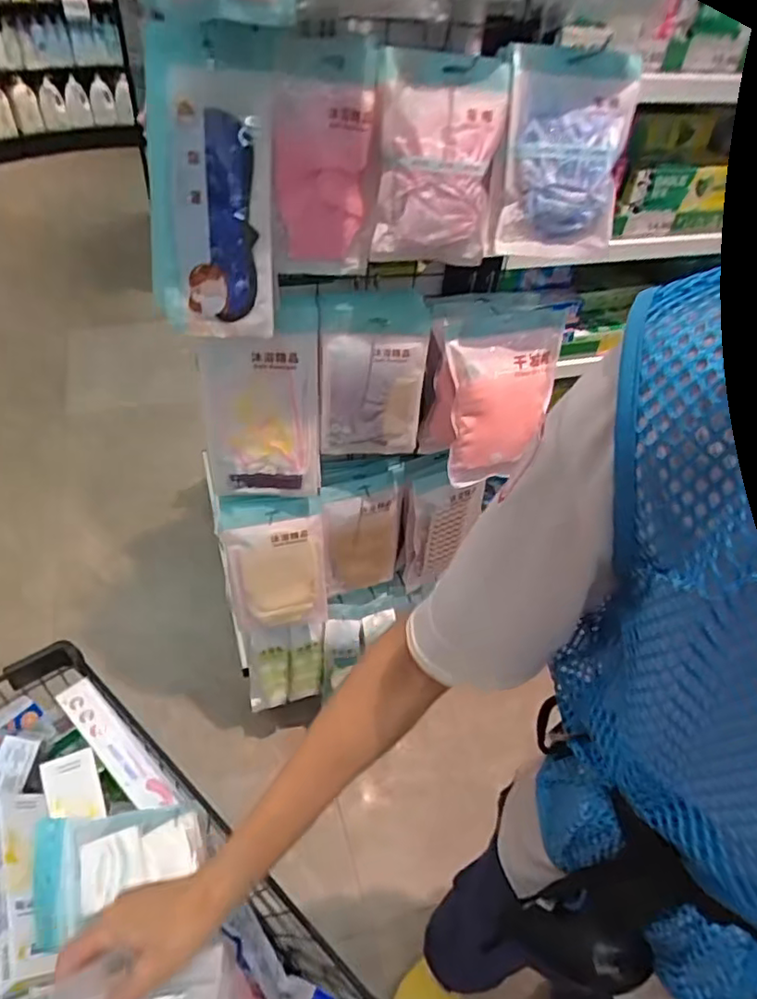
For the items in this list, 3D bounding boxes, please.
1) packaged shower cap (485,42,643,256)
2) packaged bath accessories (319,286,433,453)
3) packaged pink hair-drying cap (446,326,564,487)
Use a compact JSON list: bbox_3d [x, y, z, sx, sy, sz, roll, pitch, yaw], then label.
[{"bbox_3d":[0.188,-0.348,0.624,0.125,0.172,0.054,0,46,-7],"label":"packaged shower cap"},{"bbox_3d":[-0.011,-0.171,0.829,0.138,0.221,0.072,-3,46,-10],"label":"packaged bath accessories"},{"bbox_3d":[0.168,-0.120,0.818,0.145,0.205,0.022,-9,29,-6],"label":"packaged pink hair-drying cap"}]

